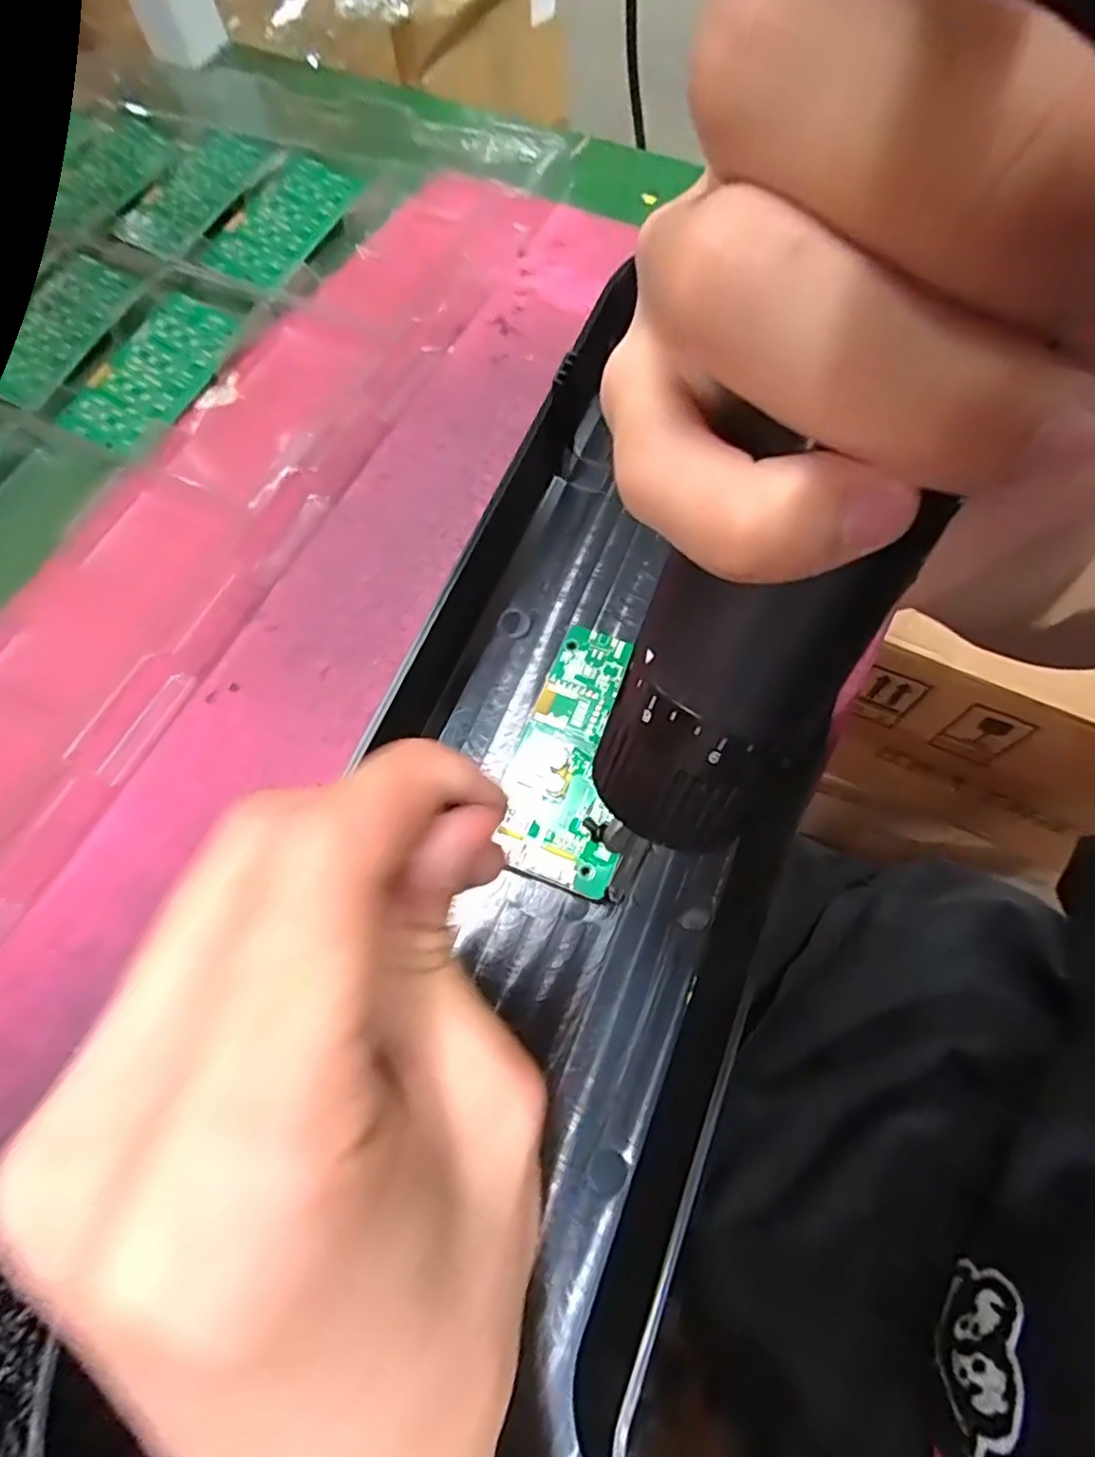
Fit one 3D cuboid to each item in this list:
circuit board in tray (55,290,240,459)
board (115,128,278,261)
[{"bbox_3d":[-0.196,-0.177,0.330,0.048,0.009,0.092,26,71,11],"label":"circuit board in tray"},{"bbox_3d":[-0.203,-0.308,0.387,0.055,0.010,0.102,20,70,9],"label":"board"}]

